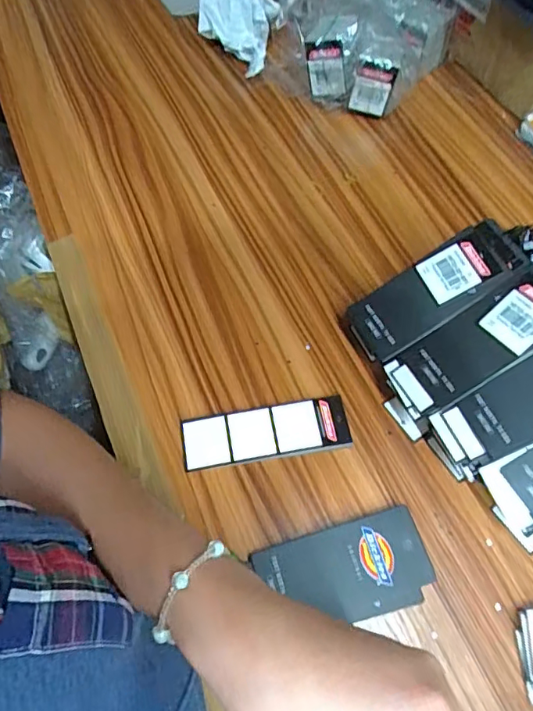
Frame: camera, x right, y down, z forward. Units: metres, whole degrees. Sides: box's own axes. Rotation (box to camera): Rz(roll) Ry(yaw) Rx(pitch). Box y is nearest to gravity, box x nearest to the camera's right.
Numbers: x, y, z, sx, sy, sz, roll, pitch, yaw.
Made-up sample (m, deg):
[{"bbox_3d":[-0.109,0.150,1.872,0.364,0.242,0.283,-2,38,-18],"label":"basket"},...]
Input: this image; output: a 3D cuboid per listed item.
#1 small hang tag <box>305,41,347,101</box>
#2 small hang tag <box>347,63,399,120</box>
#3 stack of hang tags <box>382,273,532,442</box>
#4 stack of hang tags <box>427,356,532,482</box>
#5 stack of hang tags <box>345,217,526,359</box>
[{"bbox_3d":[0.058,-0.276,0.479,0.039,0.049,0.008,12,58,28],"label":"small hang tag"},{"bbox_3d":[0.101,-0.252,0.477,0.036,0.054,0.008,10,68,-1],"label":"small hang tag"},{"bbox_3d":[0.142,-0.001,0.347,0.136,0.023,0.051,-39,66,15],"label":"stack of hang tags"},{"bbox_3d":[0.175,0.032,0.328,0.136,0.027,0.047,-34,65,15],"label":"stack of hang tags"},{"bbox_3d":[0.125,-0.045,0.369,0.127,0.031,0.047,-35,66,12],"label":"stack of hang tags"}]

